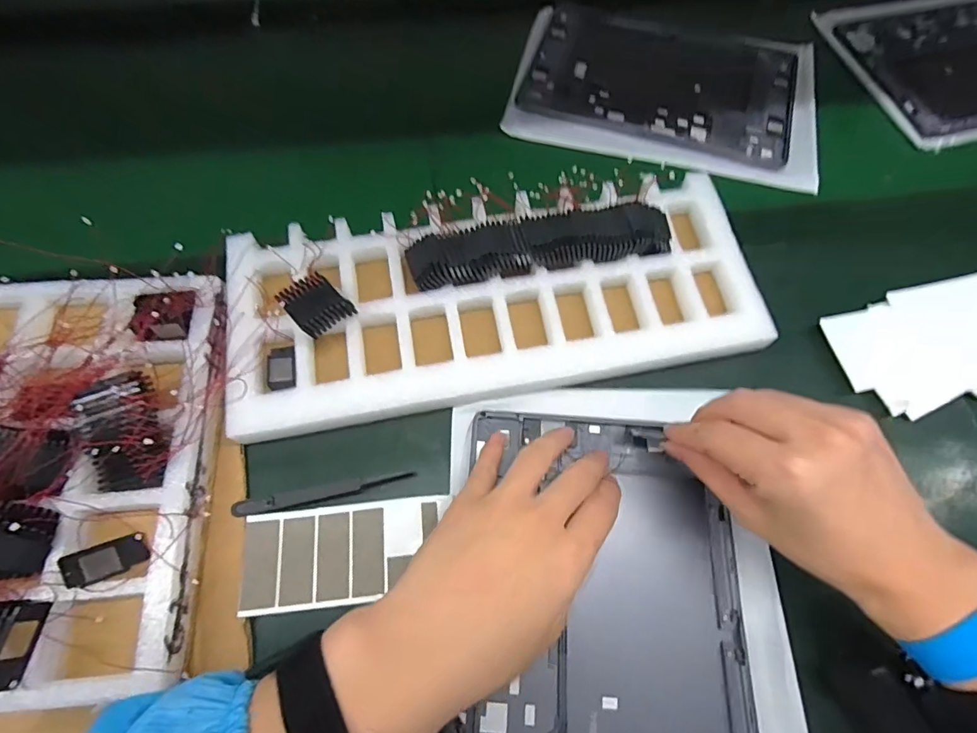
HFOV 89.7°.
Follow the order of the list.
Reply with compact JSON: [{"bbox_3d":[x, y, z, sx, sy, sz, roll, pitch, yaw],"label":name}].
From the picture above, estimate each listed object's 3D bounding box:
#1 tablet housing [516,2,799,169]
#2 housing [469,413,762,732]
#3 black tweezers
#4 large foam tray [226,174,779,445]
[{"bbox_3d":[0.172,-0.287,0.491,0.253,0.006,0.169,17,67,6],"label":"tablet housing"},{"bbox_3d":[0.068,0.155,0.290,0.162,0.007,0.252,4,66,1],"label":"housing"},{"bbox_3d":[-0.105,0.079,0.313,0.112,0.007,0.009,-11,67,-6],"label":"black tweezers"},{"bbox_3d":[0.006,-0.052,0.353,0.370,0.046,0.156,-10,67,-5],"label":"large foam tray"}]

